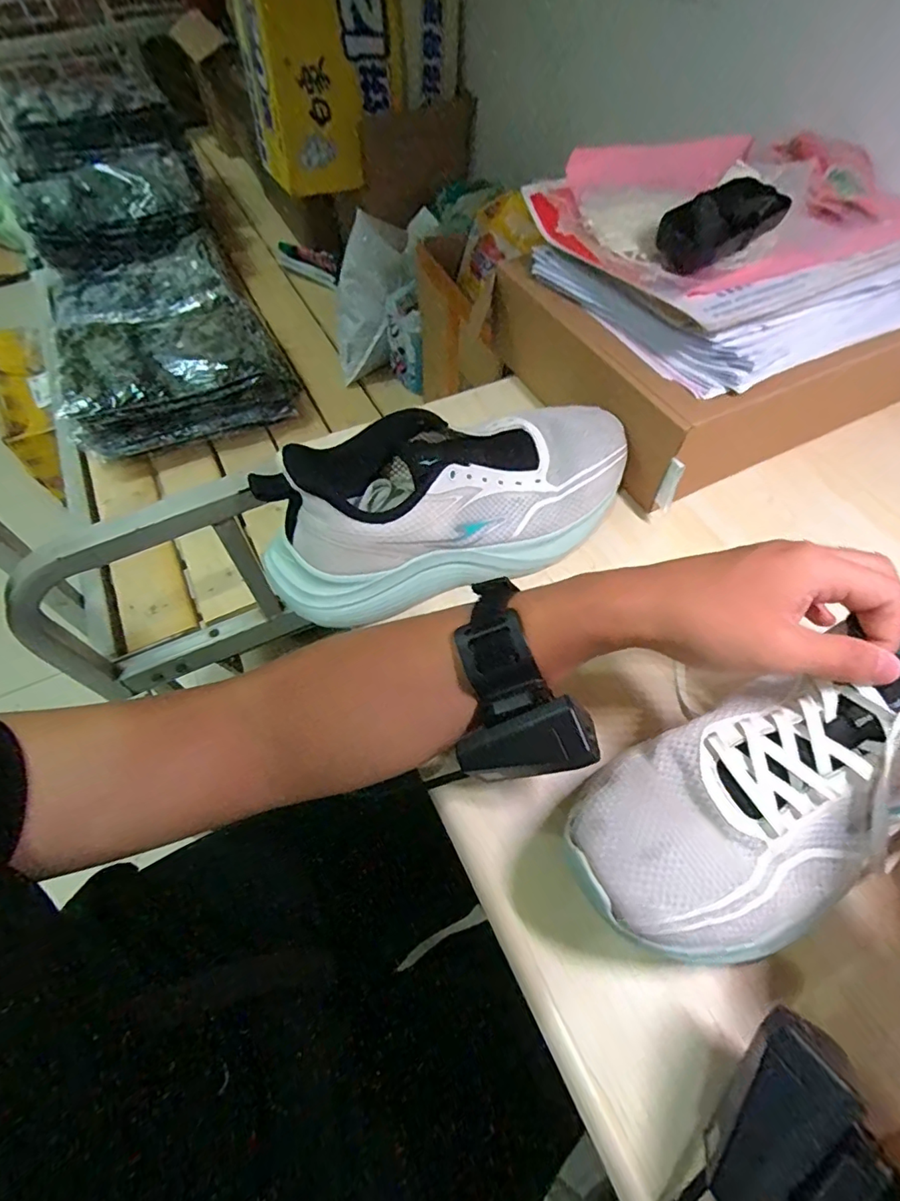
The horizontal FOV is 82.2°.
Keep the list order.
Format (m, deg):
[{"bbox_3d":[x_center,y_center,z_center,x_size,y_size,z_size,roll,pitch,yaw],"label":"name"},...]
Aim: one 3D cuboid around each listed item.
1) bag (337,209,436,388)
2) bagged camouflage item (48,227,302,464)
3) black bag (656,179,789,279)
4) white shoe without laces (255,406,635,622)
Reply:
[{"bbox_3d":[-0.153,-0.570,0.965,0.085,0.314,0.130,-15,53,-46],"label":"bag"},{"bbox_3d":[-0.580,-0.529,1.032,0.373,0.108,0.612,-24,61,-15],"label":"bagged camouflage item"},{"bbox_3d":[0.209,-0.287,0.394,0.096,0.033,0.047,-26,61,1],"label":"black bag"},{"bbox_3d":[0.008,-0.075,0.347,0.269,0.102,0.092,-22,61,-14],"label":"white shoe without laces"}]

